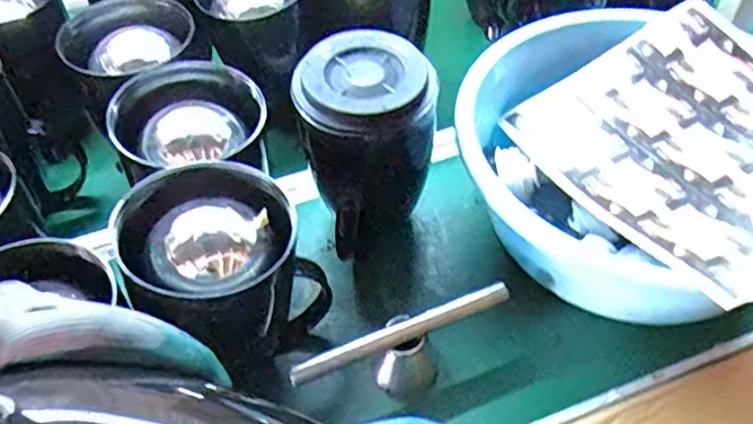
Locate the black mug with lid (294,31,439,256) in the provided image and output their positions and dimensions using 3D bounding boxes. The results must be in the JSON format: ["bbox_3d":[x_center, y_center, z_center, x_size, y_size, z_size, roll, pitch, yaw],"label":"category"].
[{"bbox_3d":[-0.003,-0.050,0.603,0.130,0.183,0.137,-28,53,-20],"label":"black mug with lid"}]

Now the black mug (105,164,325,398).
[{"bbox_3d":[-0.117,0.063,0.530,0.125,0.184,0.108,19,53,18],"label":"black mug"}]

